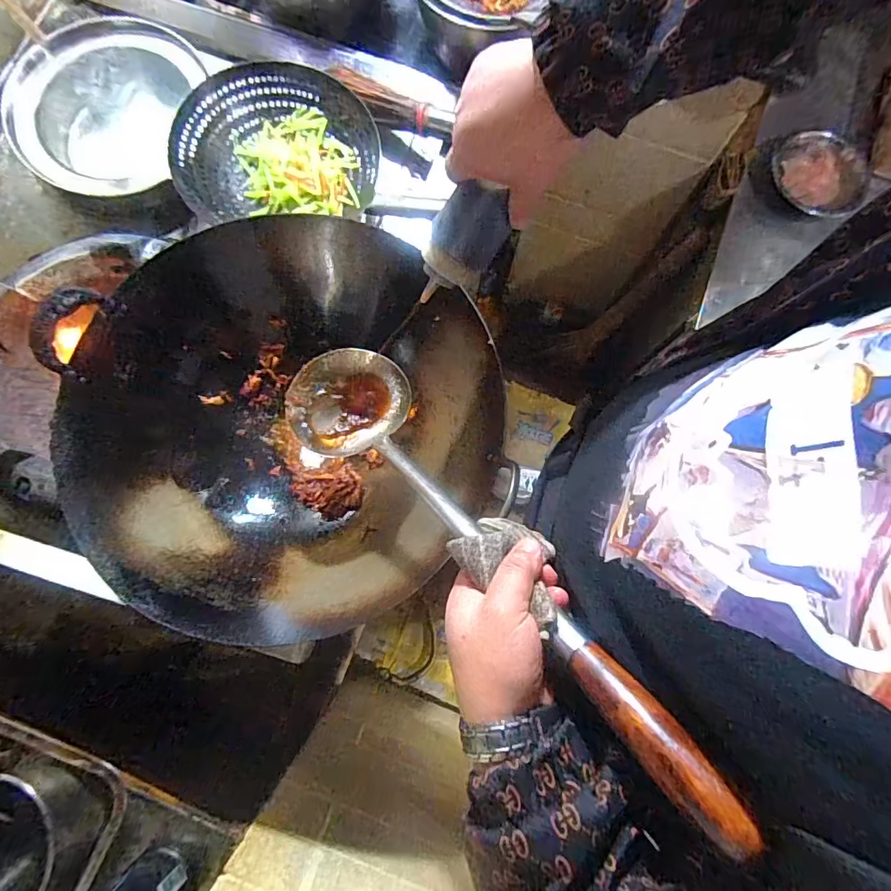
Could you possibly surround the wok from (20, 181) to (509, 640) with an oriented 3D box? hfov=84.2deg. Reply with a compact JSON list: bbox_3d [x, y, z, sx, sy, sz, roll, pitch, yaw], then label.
[{"bbox_3d":[-0.175,-0.028,0.579,0.454,0.161,0.435,-11,79,-1],"label":"wok"}]

